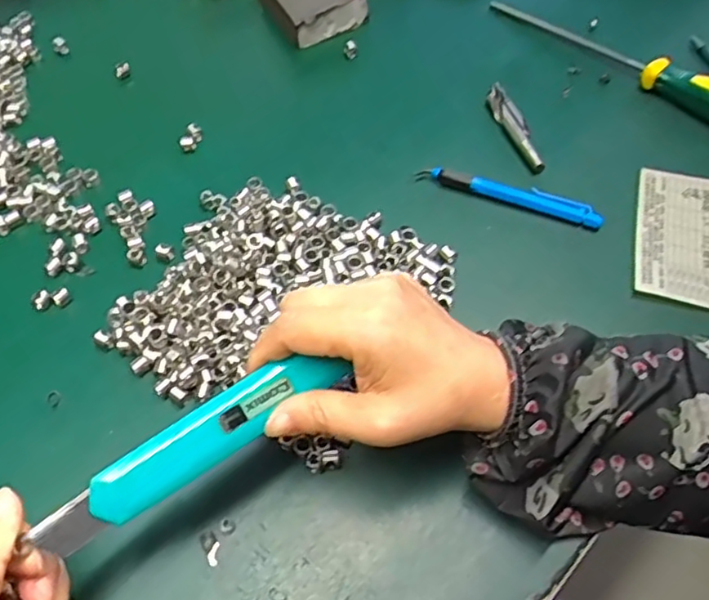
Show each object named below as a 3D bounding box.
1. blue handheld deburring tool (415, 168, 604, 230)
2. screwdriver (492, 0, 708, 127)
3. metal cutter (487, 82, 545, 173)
[{"bbox_3d":[0.104,-0.071,0.423,0.120,0.015,0.011,19,62,12],"label":"blue handheld deburring tool"},{"bbox_3d":[0.206,-0.180,0.472,0.022,0.033,0.229,-40,65,-19],"label":"screwdriver"},{"bbox_3d":[0.116,-0.127,0.462,0.014,0.014,0.091,-13,60,-6],"label":"metal cutter"}]

